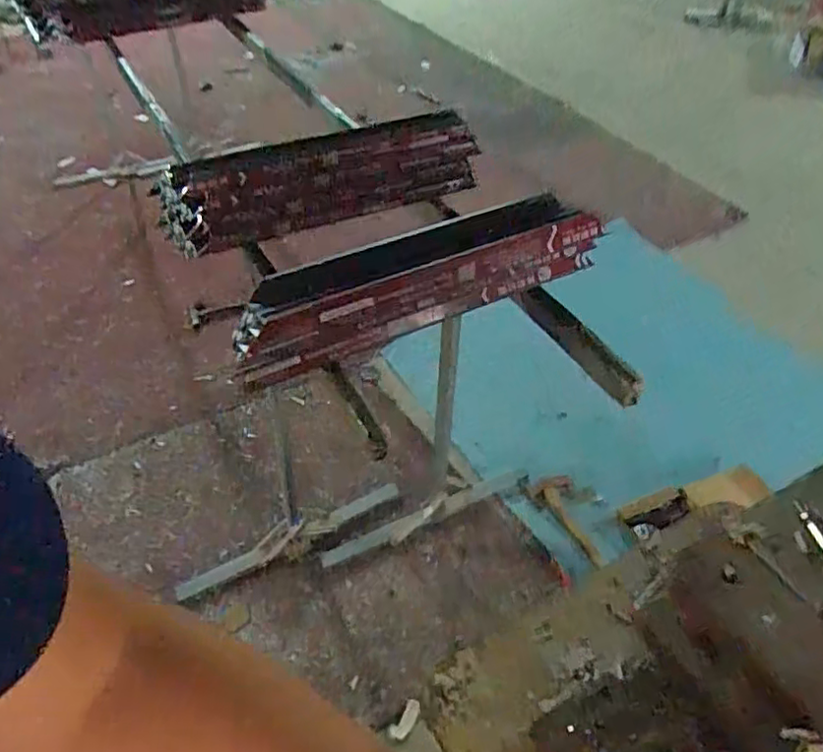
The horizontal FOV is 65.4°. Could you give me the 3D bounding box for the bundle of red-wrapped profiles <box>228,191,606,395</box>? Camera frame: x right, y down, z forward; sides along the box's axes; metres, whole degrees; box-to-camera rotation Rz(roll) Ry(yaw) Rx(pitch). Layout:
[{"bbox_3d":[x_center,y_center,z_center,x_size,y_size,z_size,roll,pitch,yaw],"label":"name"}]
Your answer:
[{"bbox_3d":[0.019,-0.114,0.835,0.509,0.113,0.077,-19,48,-19],"label":"bundle of red-wrapped profiles"}]

